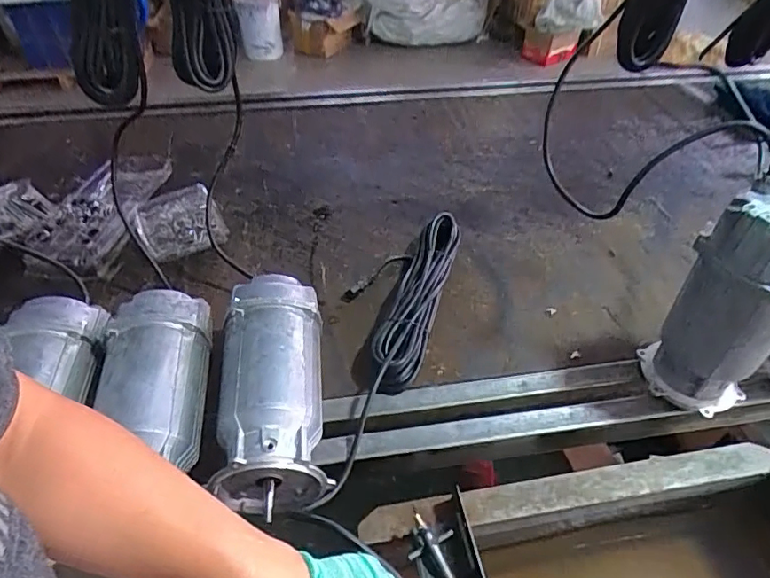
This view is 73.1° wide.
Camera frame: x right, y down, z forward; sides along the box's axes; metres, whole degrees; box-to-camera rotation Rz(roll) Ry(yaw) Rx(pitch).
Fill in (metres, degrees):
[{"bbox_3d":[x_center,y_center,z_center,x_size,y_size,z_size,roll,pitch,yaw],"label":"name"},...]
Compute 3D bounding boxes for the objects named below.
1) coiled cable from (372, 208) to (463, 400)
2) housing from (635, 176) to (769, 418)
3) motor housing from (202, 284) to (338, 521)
[{"bbox_3d":[0.054,0.012,0.830,0.072,0.057,0.353,13,46,12],"label":"coiled cable"},{"bbox_3d":[0.435,0.027,0.649,0.118,0.301,0.116,0,45,0],"label":"housing"},{"bbox_3d":[-0.138,0.129,0.661,0.120,0.134,0.286,-6,45,-6],"label":"motor housing"}]

